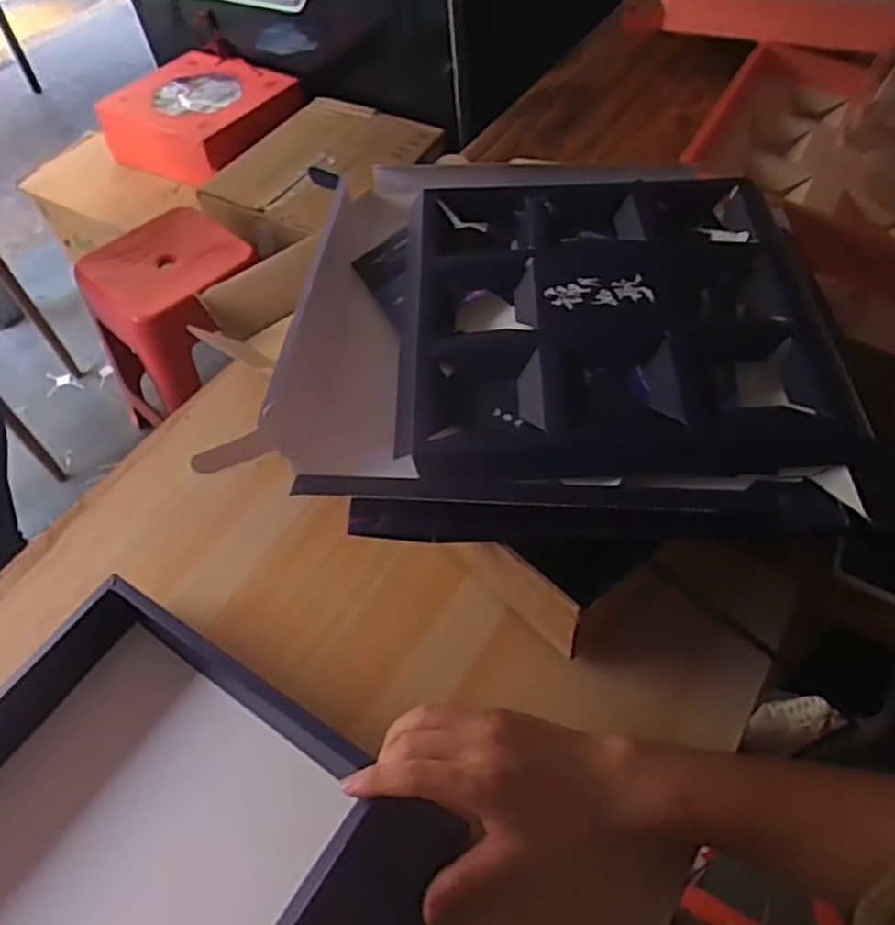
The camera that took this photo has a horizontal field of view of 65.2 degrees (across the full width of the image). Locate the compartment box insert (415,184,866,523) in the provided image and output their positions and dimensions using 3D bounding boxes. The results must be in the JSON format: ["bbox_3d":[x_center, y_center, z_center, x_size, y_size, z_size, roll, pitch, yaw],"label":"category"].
[{"bbox_3d":[0.128,-0.122,0.580,0.336,0.051,0.372,-1,53,3],"label":"compartment box insert"}]

